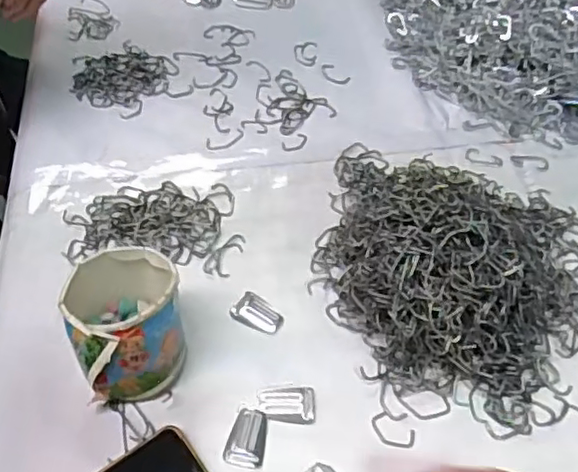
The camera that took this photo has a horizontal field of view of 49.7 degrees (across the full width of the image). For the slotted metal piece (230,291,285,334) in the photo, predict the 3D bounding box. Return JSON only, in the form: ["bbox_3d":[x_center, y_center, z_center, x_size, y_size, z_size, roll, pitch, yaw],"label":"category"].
[{"bbox_3d":[-0.025,0.064,0.512,0.044,0.004,0.027,32,60,22],"label":"slotted metal piece"}]

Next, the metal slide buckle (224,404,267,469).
[{"bbox_3d":[-0.030,0.144,0.449,0.027,0.004,0.042,5,54,4],"label":"metal slide buckle"}]

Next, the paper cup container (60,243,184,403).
[{"bbox_3d":[-0.118,0.063,0.464,0.078,0.076,0.090,-15,55,-11],"label":"paper cup container"}]

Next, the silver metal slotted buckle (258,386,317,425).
[{"bbox_3d":[-0.001,0.124,0.467,0.044,0.004,0.026,6,54,5],"label":"silver metal slotted buckle"}]

